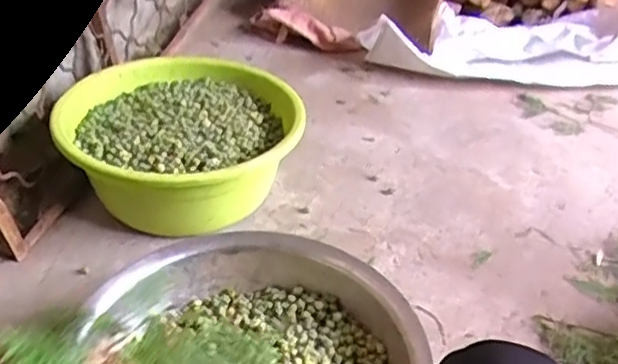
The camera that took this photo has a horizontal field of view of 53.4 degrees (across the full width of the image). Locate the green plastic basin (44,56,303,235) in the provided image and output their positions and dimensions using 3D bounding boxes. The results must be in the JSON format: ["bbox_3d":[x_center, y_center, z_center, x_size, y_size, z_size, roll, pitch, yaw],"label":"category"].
[{"bbox_3d":[-0.245,-0.066,1.197,0.421,0.191,0.421,2,34,-2],"label":"green plastic basin"}]

